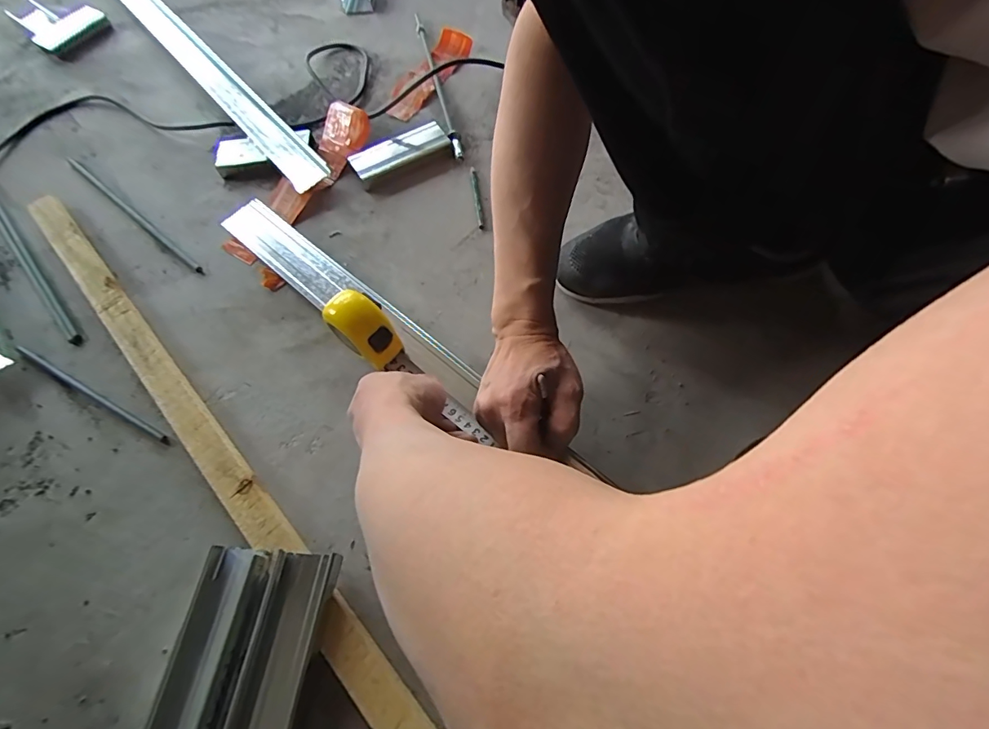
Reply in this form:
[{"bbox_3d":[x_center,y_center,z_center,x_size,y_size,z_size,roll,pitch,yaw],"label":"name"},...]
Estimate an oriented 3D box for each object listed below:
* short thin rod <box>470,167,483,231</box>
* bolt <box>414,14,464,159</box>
[{"bbox_3d":[-0.022,-0.207,0.589,0.008,0.005,0.099,-8,64,-1],"label":"short thin rod"},{"bbox_3d":[-0.086,-0.413,0.688,0.015,0.015,0.328,-14,64,-4],"label":"bolt"}]

